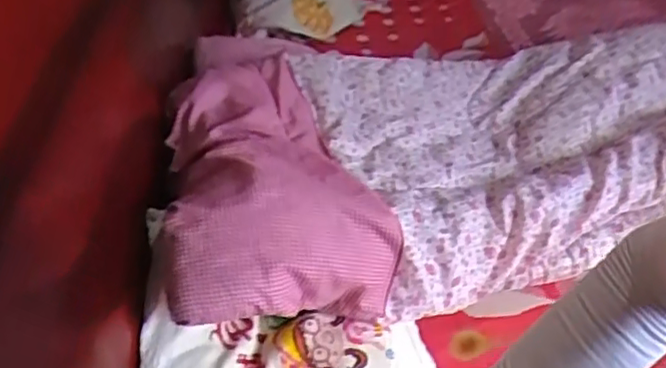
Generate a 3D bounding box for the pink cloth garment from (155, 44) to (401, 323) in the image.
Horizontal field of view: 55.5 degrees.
[{"bbox_3d":[-0.110,-0.060,0.969,0.275,0.139,0.614,-10,41,-8],"label":"pink cloth garment"}]

